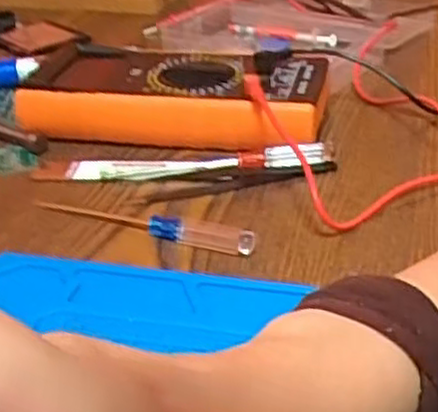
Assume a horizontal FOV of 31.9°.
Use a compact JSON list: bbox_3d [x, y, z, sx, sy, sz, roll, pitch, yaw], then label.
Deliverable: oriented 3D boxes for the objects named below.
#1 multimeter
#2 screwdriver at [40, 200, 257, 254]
[{"bbox_3d":[-0.023,-0.067,0.468,0.178,0.038,0.094,7,33,17],"label":"multimeter"},{"bbox_3d":[-0.039,0.006,0.374,0.122,0.011,0.010,11,34,24],"label":"screwdriver"}]

